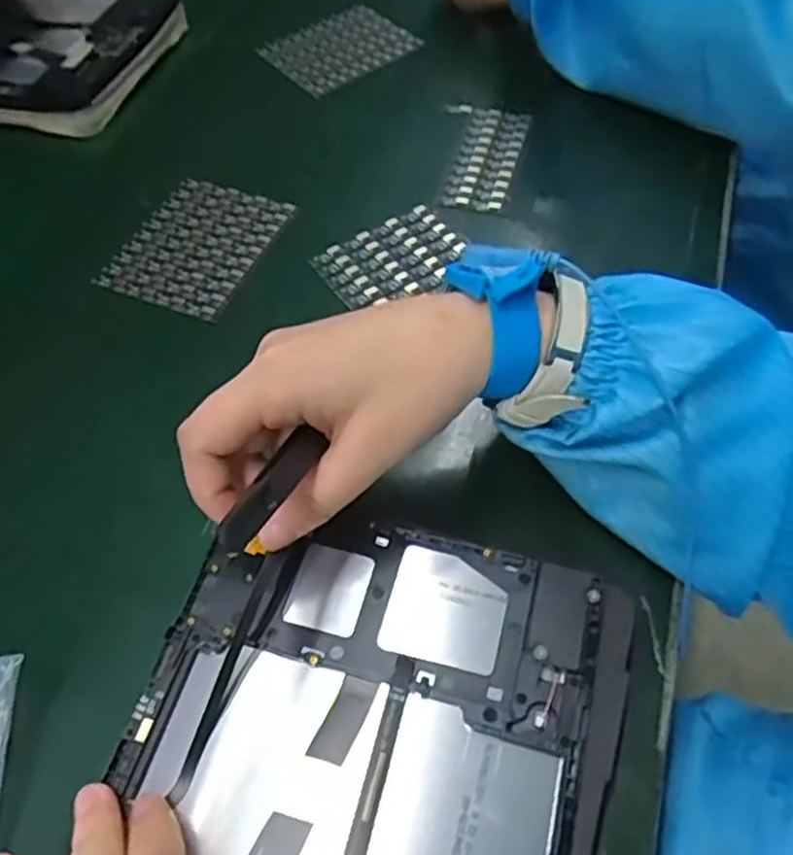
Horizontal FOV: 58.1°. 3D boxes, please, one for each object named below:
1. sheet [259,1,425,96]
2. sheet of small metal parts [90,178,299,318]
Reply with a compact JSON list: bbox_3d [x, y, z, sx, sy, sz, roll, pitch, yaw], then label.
[{"bbox_3d":[-0.042,-0.284,0.530,0.097,0.004,0.082,-34,64,-15],"label":"sheet"},{"bbox_3d":[-0.116,-0.107,0.417,0.079,0.010,0.097,19,55,15],"label":"sheet of small metal parts"}]

